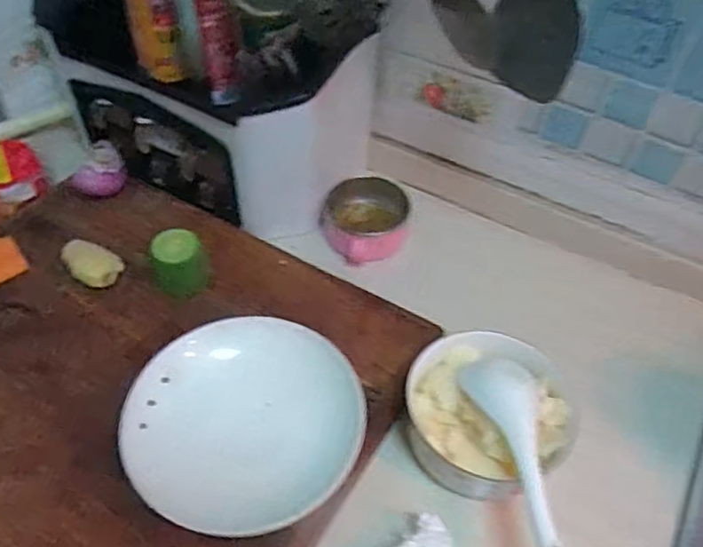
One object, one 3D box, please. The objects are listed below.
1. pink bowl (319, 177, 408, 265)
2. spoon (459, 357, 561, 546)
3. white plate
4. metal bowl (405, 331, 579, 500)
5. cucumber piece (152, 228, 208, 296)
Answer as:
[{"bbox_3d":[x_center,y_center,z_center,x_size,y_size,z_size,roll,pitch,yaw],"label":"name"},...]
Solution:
[{"bbox_3d":[0.017,-0.064,0.746,0.098,0.050,0.092,1,49,-1],"label":"pink bowl"},{"bbox_3d":[0.151,0.154,0.514,0.063,0.050,0.212,-9,50,-10],"label":"spoon"},{"bbox_3d":[-0.089,0.124,0.535,0.190,0.036,0.181,1,49,-1],"label":"white plate"},{"bbox_3d":[0.125,0.125,0.573,0.145,0.054,0.145,13,50,9],"label":"metal bowl"},{"bbox_3d":[-0.178,-0.010,0.650,0.053,0.043,0.056,1,49,-1],"label":"cucumber piece"}]

